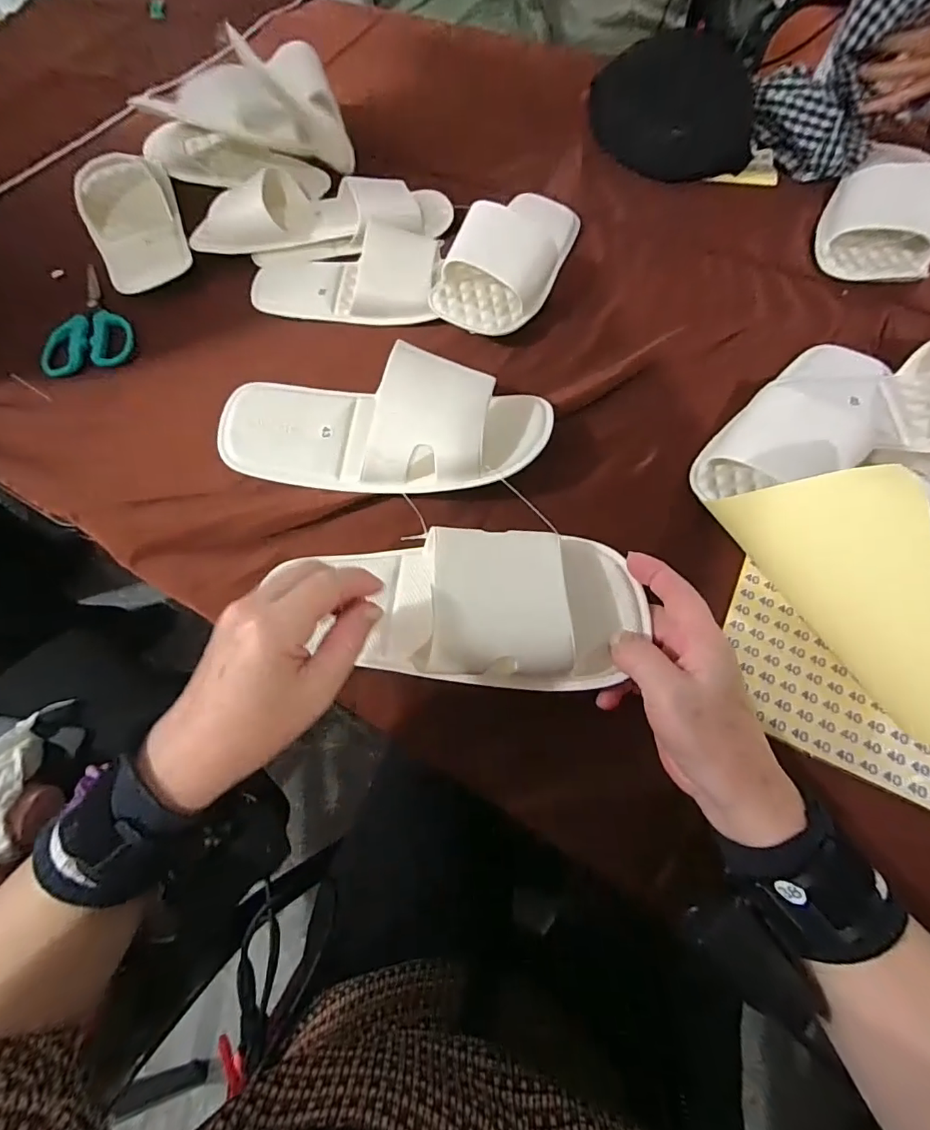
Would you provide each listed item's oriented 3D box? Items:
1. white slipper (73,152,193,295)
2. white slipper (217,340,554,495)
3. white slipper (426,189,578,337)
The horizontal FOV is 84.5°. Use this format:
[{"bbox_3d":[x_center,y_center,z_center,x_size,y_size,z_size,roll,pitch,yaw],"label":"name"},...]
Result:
[{"bbox_3d":[-0.385,-0.408,0.592,0.099,0.038,0.243,-23,65,-9],"label":"white slipper"},{"bbox_3d":[-0.069,-0.116,0.420,0.264,0.075,0.097,5,65,5],"label":"white slipper"},{"bbox_3d":[0.051,-0.325,0.523,0.095,0.067,0.231,22,67,13],"label":"white slipper"}]

